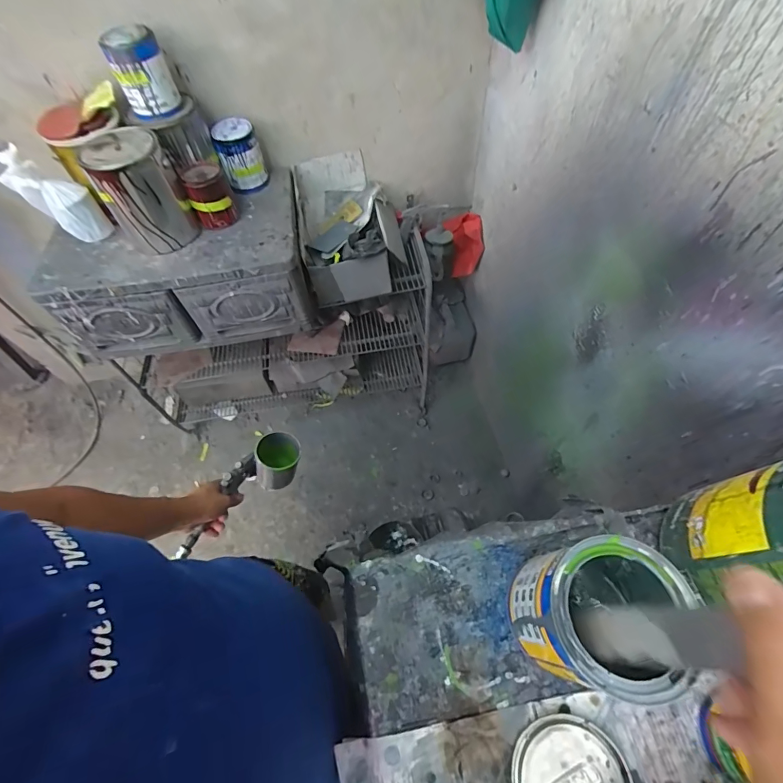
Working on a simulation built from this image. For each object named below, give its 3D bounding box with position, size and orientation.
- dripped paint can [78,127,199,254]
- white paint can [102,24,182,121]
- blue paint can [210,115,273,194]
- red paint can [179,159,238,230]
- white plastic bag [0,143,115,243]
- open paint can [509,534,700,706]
[{"bbox_3d":[-0.565,-0.450,0.924,0.152,0.203,0.168,-34,64,-17],"label":"dripped paint can"},{"bbox_3d":[-0.502,-0.642,0.828,0.102,0.131,0.079,-25,62,-12],"label":"white paint can"},{"bbox_3d":[-0.383,-0.599,1.043,0.105,0.139,0.097,-1,60,1],"label":"blue paint can"},{"bbox_3d":[-0.433,-0.467,0.974,0.090,0.123,0.082,-1,60,1],"label":"red paint can"},{"bbox_3d":[-0.750,-0.427,0.917,0.096,0.230,0.059,-27,60,11],"label":"white plastic bag"},{"bbox_3d":[0.162,0.187,0.348,0.097,0.127,0.104,-1,60,1],"label":"open paint can"}]

